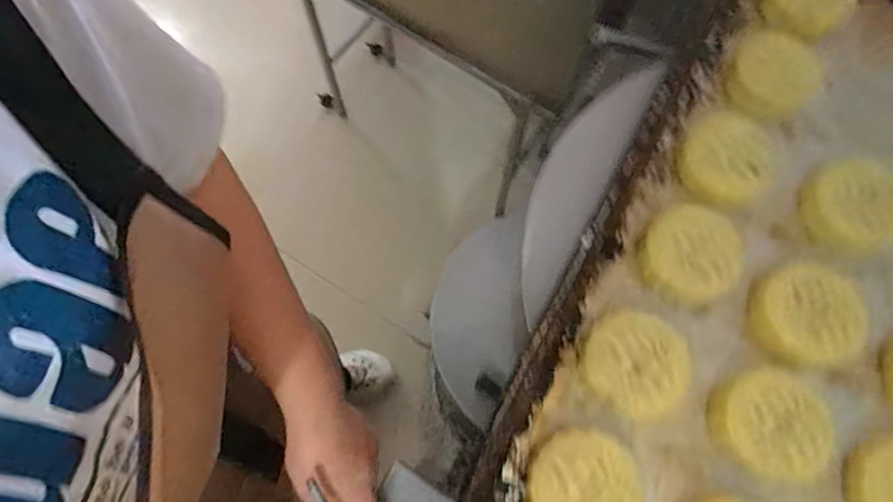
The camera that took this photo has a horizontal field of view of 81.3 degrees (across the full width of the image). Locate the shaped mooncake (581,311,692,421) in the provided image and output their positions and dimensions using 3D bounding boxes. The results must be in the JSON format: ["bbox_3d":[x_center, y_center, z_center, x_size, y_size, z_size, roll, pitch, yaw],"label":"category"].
[{"bbox_3d":[0.122,0.071,0.331,0.065,0.020,0.062,1,70,-3],"label":"shaped mooncake"}]

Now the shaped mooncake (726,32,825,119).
[{"bbox_3d":[0.253,-0.137,0.406,0.064,0.030,0.054,43,73,12],"label":"shaped mooncake"}]

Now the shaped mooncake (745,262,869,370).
[{"bbox_3d":[0.244,0.045,0.350,0.066,0.026,0.061,23,70,6],"label":"shaped mooncake"}]

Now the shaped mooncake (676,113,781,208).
[{"bbox_3d":[0.209,-0.069,0.389,0.065,0.034,0.050,27,71,7],"label":"shaped mooncake"}]

